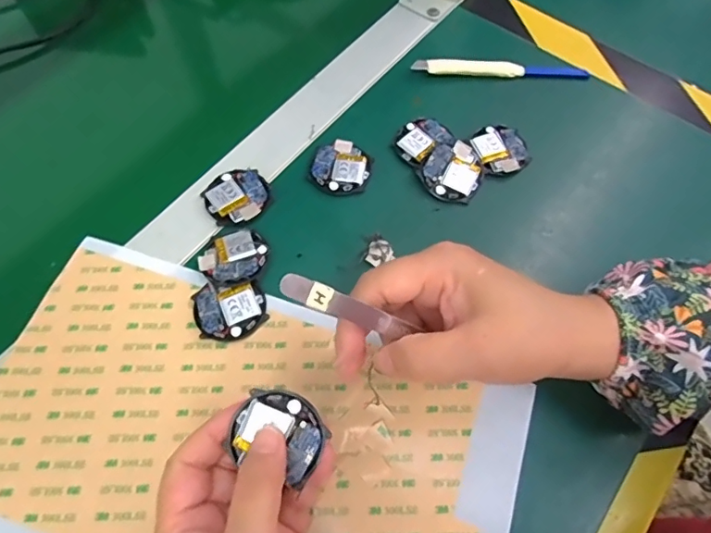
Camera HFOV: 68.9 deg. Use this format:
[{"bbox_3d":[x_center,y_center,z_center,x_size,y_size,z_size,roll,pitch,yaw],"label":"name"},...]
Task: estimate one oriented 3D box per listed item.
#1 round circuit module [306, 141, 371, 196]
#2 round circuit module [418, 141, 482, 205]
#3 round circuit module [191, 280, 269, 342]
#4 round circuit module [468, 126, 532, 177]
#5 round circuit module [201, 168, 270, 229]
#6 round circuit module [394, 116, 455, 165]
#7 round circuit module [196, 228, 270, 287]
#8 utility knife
[{"bbox_3d":[-0.011,-0.070,0.368,0.042,0.005,0.045,0,64,0],"label":"round circuit module"},{"bbox_3d":[0.069,-0.068,0.366,0.044,0.007,0.044,1,79,-5],"label":"round circuit module"},{"bbox_3d":[-0.077,0.028,0.318,0.043,0.009,0.035,-3,65,-2],"label":"round circuit module"},{"bbox_3d":[0.105,-0.084,0.375,0.040,0.007,0.040,0,64,0],"label":"round circuit module"},{"bbox_3d":[-0.081,-0.048,0.354,0.043,0.004,0.041,0,64,0],"label":"round circuit module"},{"bbox_3d":[0.049,-0.094,0.378,0.041,0.009,0.036,-37,70,-17],"label":"round circuit module"},{"bbox_3d":[-0.077,-0.006,0.331,0.042,0.009,0.039,0,64,0],"label":"round circuit module"},{"bbox_3d":[0.116,-0.157,0.409,0.136,0.012,0.015,-1,64,-1],"label":"utility knife"}]

